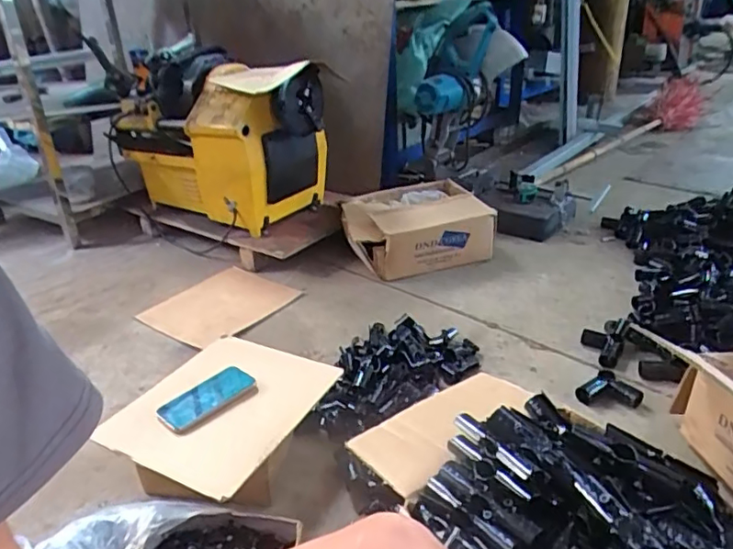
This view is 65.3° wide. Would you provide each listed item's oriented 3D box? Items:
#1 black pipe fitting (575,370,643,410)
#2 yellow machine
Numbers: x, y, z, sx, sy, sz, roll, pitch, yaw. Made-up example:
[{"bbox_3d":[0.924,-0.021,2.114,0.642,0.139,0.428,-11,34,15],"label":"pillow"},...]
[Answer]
[{"bbox_3d":[0.426,0.200,1.002,0.101,0.029,0.073,11,31,26],"label":"black pipe fitting"},{"bbox_3d":[-0.422,-0.413,1.715,0.576,0.424,0.308,16,33,32],"label":"yellow machine"}]

